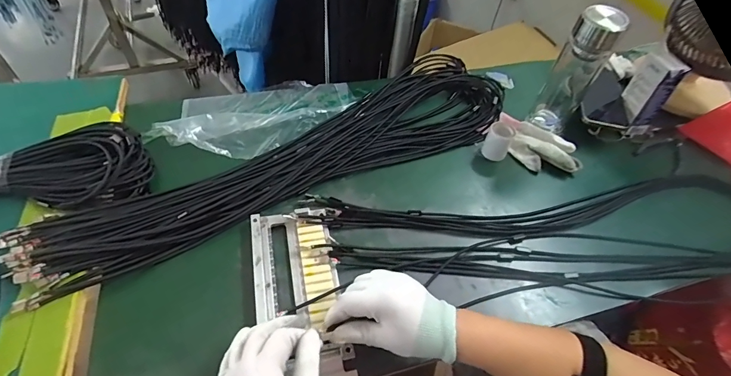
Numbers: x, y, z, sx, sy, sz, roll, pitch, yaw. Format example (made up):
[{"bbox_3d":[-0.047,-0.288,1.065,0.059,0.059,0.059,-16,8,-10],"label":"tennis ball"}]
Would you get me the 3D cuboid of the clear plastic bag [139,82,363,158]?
[{"bbox_3d":[-0.167,-0.129,0.625,0.343,0.044,0.154,-15,55,-17],"label":"clear plastic bag"}]

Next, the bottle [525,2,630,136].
[{"bbox_3d":[0.334,-0.186,0.610,0.065,0.204,0.077,30,55,17],"label":"bottle"}]

